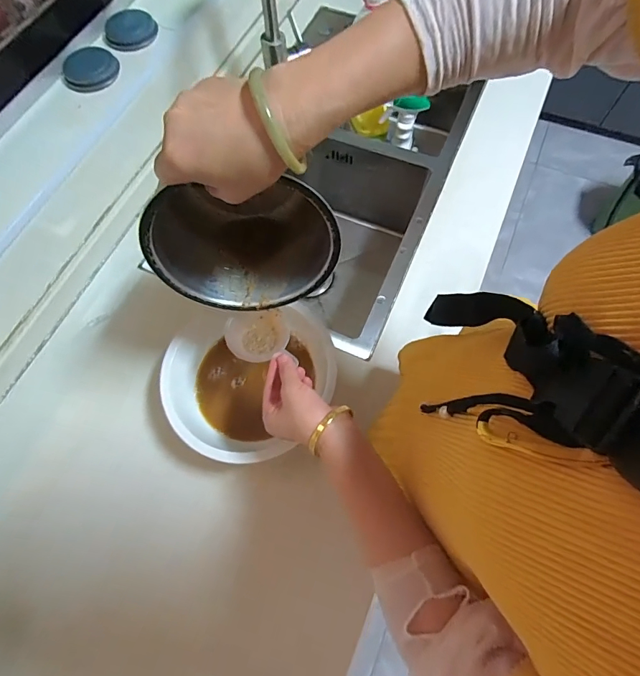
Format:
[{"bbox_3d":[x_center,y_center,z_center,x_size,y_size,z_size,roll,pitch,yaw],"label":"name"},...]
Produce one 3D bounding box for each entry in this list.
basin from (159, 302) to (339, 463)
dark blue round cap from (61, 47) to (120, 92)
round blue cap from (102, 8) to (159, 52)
[{"bbox_3d":[-0.091,0.053,0.556,0.221,0.081,0.222,-1,69,2],"label":"basin"},{"bbox_3d":[-0.354,-0.414,0.623,0.083,0.019,0.069,-28,71,-9],"label":"dark blue round cap"},{"bbox_3d":[-0.309,-0.501,0.653,0.085,0.012,0.093,-1,69,2],"label":"round blue cap"}]

